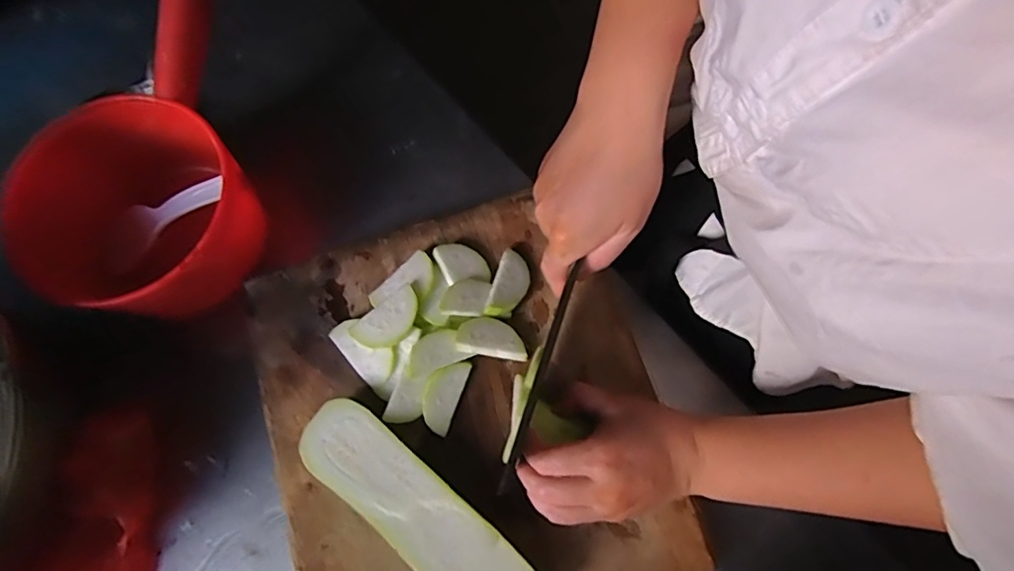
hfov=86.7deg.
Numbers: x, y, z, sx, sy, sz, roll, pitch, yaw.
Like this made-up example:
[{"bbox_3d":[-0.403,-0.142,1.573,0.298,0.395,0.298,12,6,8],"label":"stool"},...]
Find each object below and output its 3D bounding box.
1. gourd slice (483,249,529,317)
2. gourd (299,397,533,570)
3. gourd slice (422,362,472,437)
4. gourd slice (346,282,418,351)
[{"bbox_3d":[0.002,0.000,0.463,0.029,0.007,0.064,24,63,-5],"label":"gourd slice"},{"bbox_3d":[-0.066,0.172,0.408,0.215,0.036,0.060,38,78,9],"label":"gourd"},{"bbox_3d":[-0.052,0.089,0.440,0.030,0.005,0.060,28,75,-24],"label":"gourd slice"},{"bbox_3d":[-0.098,0.029,0.448,0.061,0.008,0.035,-42,79,-4],"label":"gourd slice"}]

